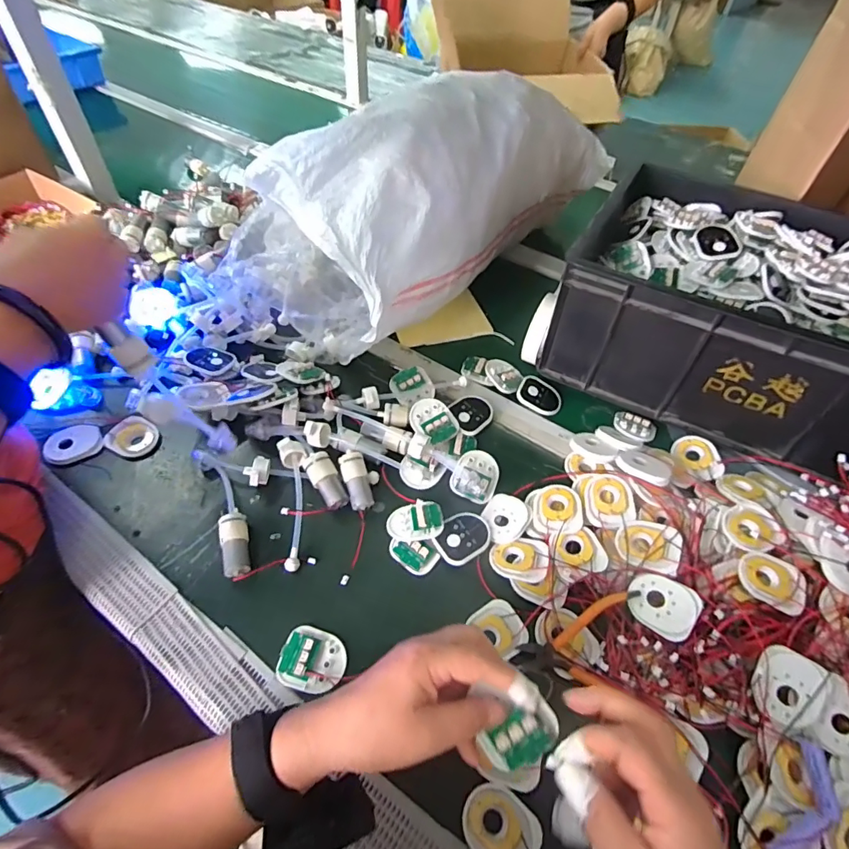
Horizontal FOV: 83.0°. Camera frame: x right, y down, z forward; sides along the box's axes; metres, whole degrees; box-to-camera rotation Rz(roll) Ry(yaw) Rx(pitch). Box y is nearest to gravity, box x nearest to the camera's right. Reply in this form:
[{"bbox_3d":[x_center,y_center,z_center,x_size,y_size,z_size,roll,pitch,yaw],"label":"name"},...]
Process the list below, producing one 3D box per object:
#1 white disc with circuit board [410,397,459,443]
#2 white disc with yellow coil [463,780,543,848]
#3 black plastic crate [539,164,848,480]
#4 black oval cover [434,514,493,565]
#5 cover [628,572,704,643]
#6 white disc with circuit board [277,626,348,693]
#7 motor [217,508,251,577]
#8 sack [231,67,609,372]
[{"bbox_3d":[0.010,-0.006,0.572,0.052,0.017,0.060,-15,55,-15],"label":"white disc with circuit board"},{"bbox_3d":[0.058,0.313,0.370,0.059,0.007,0.049,38,59,23],"label":"white disc with yellow coil"},{"bbox_3d":[0.438,-0.144,0.616,0.464,0.171,0.368,26,55,16],"label":"black plastic crate"},{"bbox_3d":[0.040,0.116,0.495,0.058,0.007,0.047,-24,58,-21],"label":"black oval cover"},{"bbox_3d":[0.217,0.164,0.437,0.057,0.009,0.048,25,80,32],"label":"cover"},{"bbox_3d":[-0.101,0.213,0.435,0.057,0.013,0.050,13,53,6],"label":"white disc with circuit board"},{"bbox_3d":[-0.192,0.122,0.489,0.027,0.023,0.064,-14,54,-14],"label":"motor"},{"bbox_3d":[0.014,-0.354,0.712,0.265,0.204,0.587,37,59,22],"label":"sack"}]

